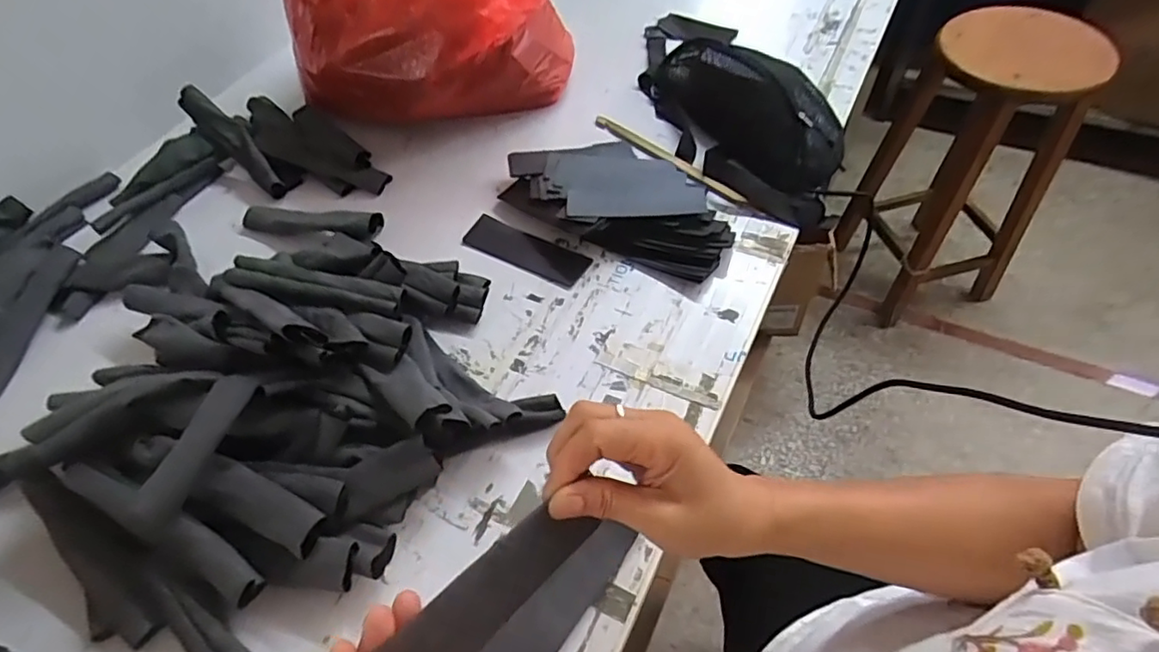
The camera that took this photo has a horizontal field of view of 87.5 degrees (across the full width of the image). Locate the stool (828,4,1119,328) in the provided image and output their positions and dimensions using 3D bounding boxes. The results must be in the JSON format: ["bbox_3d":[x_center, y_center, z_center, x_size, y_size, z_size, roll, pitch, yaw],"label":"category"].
[{"bbox_3d":[0.812,-0.327,1.301,0.366,0.612,0.372,30,62,24],"label":"stool"}]

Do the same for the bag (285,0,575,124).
[{"bbox_3d":[-0.181,-0.400,0.744,0.355,0.218,0.271,-24,56,-11],"label":"bag"}]

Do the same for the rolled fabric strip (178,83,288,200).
[{"bbox_3d":[-0.437,-0.228,0.773,0.185,0.050,0.041,45,68,7],"label":"rolled fabric strip"}]

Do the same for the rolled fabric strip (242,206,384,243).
[{"bbox_3d":[-0.315,-0.118,0.703,0.191,0.019,0.034,6,68,21],"label":"rolled fabric strip"}]

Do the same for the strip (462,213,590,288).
[{"bbox_3d":[-0.061,-0.085,0.679,0.144,0.009,0.049,23,60,20],"label":"strip"}]

